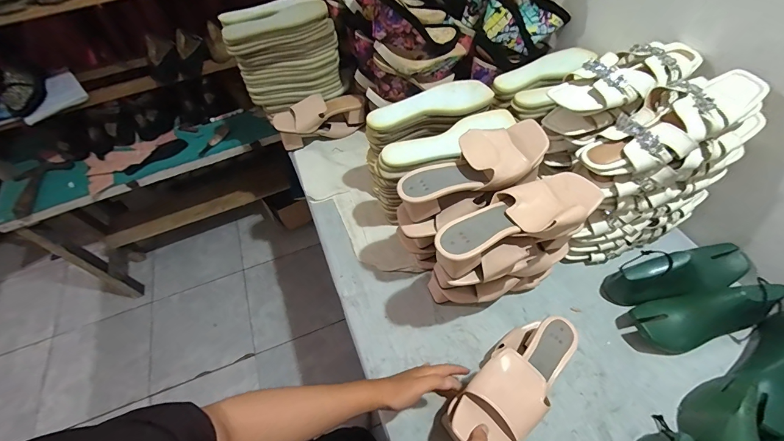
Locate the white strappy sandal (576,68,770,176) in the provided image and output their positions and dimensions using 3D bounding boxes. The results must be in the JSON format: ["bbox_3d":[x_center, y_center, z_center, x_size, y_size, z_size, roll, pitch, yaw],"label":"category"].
[{"bbox_3d":[0.404,-0.146,0.496,0.246,0.049,0.106,-32,56,6],"label":"white strappy sandal"}]

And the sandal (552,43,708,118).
[{"bbox_3d":[0.383,-0.228,0.559,0.235,0.071,0.106,-19,55,-9],"label":"sandal"}]

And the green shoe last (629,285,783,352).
[{"bbox_3d":[0.512,0.147,0.552,0.219,0.096,0.078,-15,55,-6],"label":"green shoe last"}]

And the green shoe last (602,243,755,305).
[{"bbox_3d":[0.512,0.097,0.590,0.244,0.092,0.088,-13,54,-5],"label":"green shoe last"}]

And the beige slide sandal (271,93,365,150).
[{"bbox_3d":[-0.181,-0.262,0.876,0.231,0.112,0.074,-21,55,-11],"label":"beige slide sandal"}]

